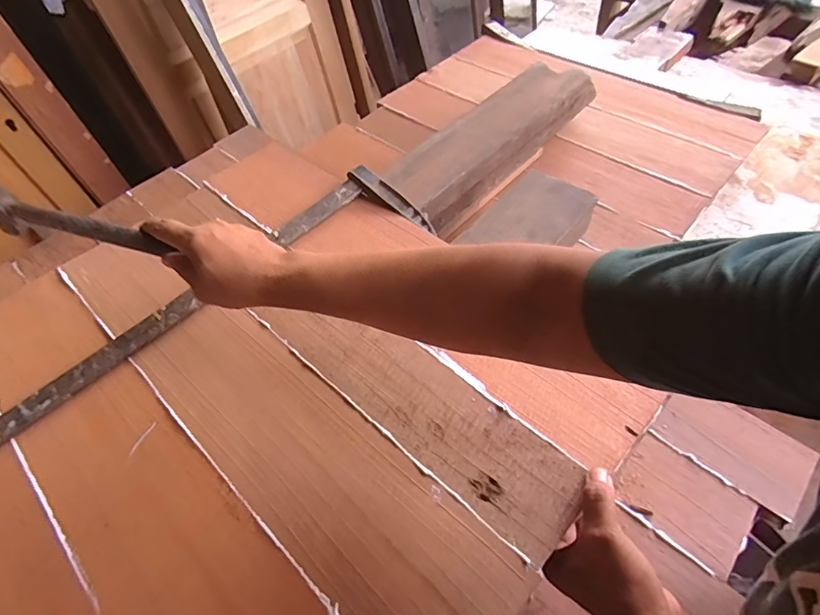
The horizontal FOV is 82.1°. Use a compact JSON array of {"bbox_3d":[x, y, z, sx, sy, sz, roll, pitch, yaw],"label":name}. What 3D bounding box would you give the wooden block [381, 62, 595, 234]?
[{"bbox_3d":[0.143,-0.290,0.857,0.140,0.105,0.486,33,63,25],"label":"wooden block"}]

